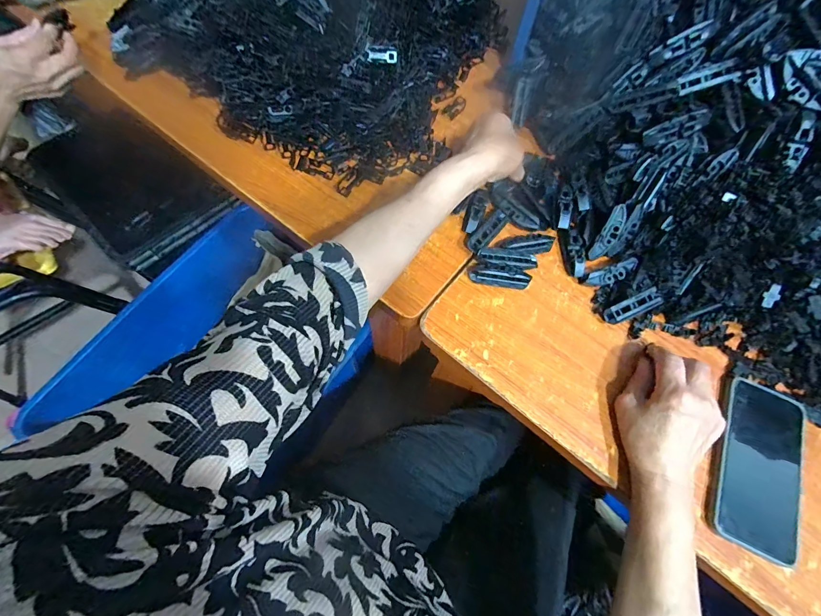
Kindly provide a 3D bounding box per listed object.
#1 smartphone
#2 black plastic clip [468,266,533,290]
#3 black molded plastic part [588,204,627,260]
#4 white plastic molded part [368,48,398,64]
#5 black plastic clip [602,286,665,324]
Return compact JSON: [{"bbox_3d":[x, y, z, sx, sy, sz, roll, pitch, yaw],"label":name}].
[{"bbox_3d":[0.349,0.157,0.363,0.078,0.015,0.161,28,68,9],"label":"smartphone"},{"bbox_3d":[0.105,-0.037,0.428,0.071,0.019,0.017,9,67,1],"label":"black plastic clip"},{"bbox_3d":[0.238,-0.089,0.436,0.022,0.006,0.067,28,106,9],"label":"black molded plastic part"},{"bbox_3d":[-0.040,-0.354,0.511,0.042,0.004,0.021,-8,90,-15],"label":"white plastic molded part"},{"bbox_3d":[0.265,-0.001,0.436,0.074,0.016,0.020,-20,69,-11],"label":"black plastic clip"}]

